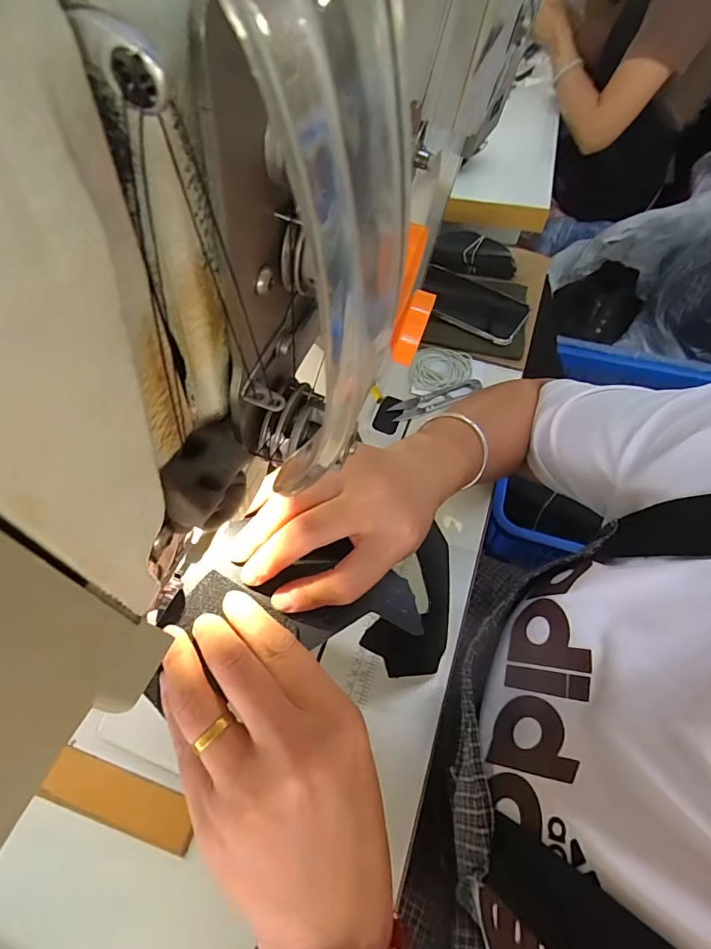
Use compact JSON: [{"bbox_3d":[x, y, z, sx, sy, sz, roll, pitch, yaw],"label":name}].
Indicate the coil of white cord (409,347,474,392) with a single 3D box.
[{"bbox_3d":[0.107,-0.131,0.573,0.073,0.005,0.071,-1,58,1],"label":"coil of white cord"}]

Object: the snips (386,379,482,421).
[{"bbox_3d":[0.095,-0.091,0.550,0.110,0.015,0.025,-19,59,-10],"label":"snips"}]

